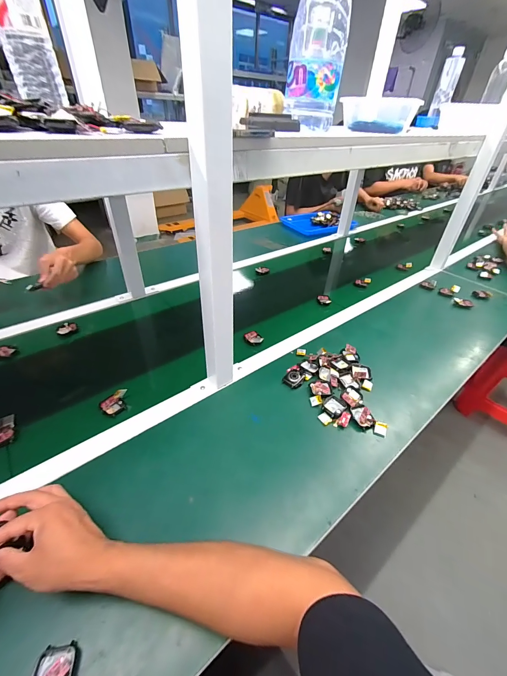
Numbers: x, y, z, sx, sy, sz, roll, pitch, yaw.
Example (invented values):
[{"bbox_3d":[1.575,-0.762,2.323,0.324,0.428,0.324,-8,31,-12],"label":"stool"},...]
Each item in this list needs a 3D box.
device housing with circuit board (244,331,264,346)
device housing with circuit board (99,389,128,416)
[{"bbox_3d":[0.000,0.001,0.729,0.045,0.022,0.041,0,39,-4],"label":"device housing with circuit board"},{"bbox_3d":[-0.261,0.122,0.546,0.050,0.031,0.039,-21,45,-27],"label":"device housing with circuit board"}]

